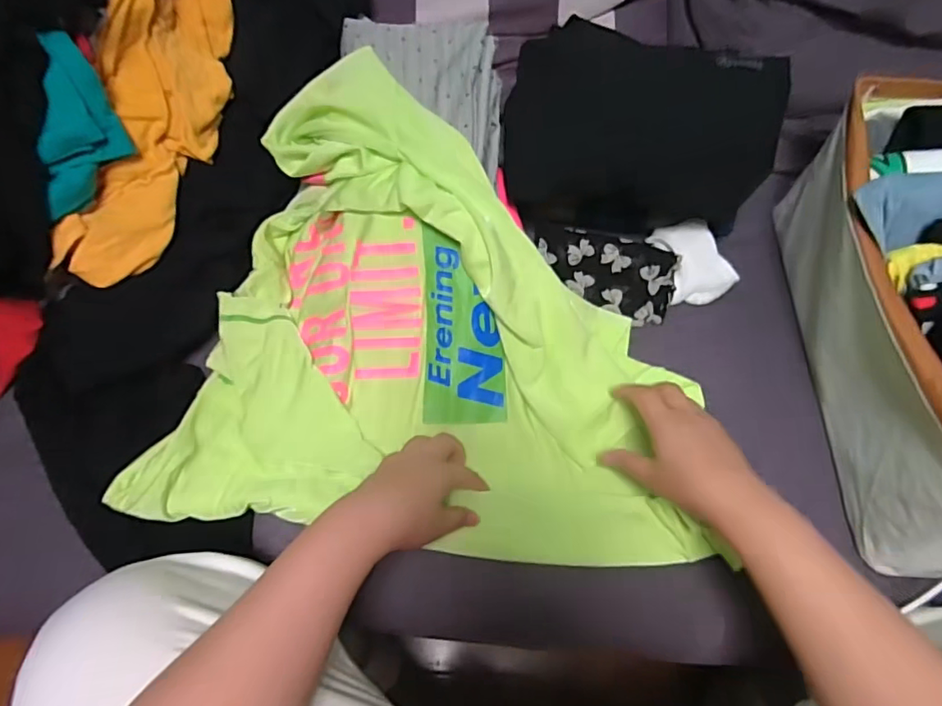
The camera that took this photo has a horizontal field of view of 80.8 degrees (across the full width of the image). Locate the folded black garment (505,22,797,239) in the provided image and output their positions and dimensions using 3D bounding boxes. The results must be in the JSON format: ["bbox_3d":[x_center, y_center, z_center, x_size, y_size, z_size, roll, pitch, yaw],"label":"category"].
[{"bbox_3d":[0.188,-0.247,0.641,0.289,0.214,0.055,5,20,2],"label":"folded black garment"}]

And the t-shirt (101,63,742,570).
[{"bbox_3d":[-0.027,-0.046,0.563,0.543,0.175,0.433,5,64,1],"label":"t-shirt"}]

